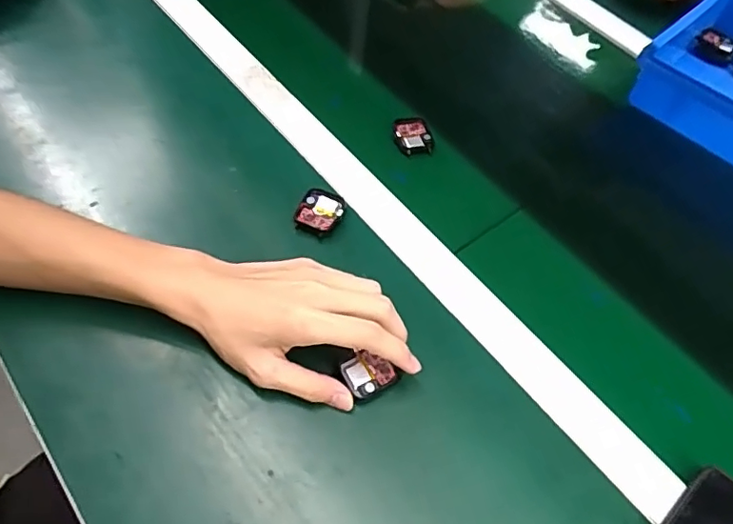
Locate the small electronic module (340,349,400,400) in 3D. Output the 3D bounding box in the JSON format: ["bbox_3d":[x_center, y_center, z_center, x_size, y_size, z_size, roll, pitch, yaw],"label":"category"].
[{"bbox_3d":[0.002,0.085,0.421,0.038,0.010,0.031,-23,61,-19],"label":"small electronic module"}]

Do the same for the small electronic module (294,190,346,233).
[{"bbox_3d":[-0.041,-0.045,0.502,0.038,0.009,0.043,17,56,5],"label":"small electronic module"}]

